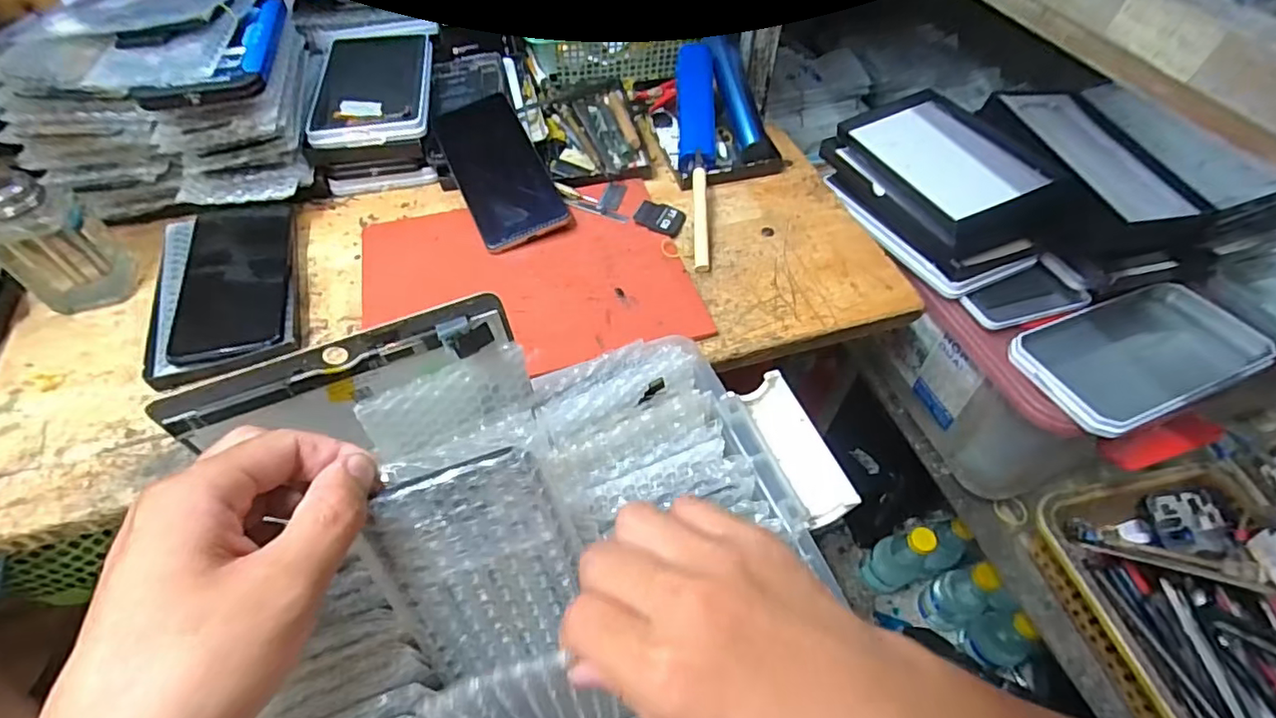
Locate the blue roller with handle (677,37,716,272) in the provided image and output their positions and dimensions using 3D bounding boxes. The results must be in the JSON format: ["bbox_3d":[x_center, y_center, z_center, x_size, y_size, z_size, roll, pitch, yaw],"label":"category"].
[{"bbox_3d":[0.054,-0.187,0.530,0.033,0.032,0.246,-7,66,20],"label":"blue roller with handle"}]

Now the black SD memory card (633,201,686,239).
[{"bbox_3d":[0.019,-0.125,0.515,0.042,0.004,0.037,20,55,15],"label":"black SD memory card"}]

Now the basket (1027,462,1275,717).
[{"bbox_3d":[0.435,0.213,0.418,0.169,0.111,0.277,-8,53,-6],"label":"basket"}]

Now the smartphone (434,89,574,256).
[{"bbox_3d":[-0.122,-0.168,0.513,0.073,0.014,0.153,-21,73,-16],"label":"smartphone"}]

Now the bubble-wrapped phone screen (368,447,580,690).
[{"bbox_3d":[-0.069,0.096,0.260,0.075,0.118,0.006,-14,25,-9],"label":"bubble-wrapped phone screen"}]

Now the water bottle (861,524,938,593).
[{"bbox_3d":[0.384,0.279,0.835,0.068,0.175,0.063,-20,55,-14],"label":"water bottle"}]

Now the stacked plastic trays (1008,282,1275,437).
[{"bbox_3d":[0.388,-0.006,0.449,0.182,0.033,0.096,-18,60,-14],"label":"stacked plastic trays"}]

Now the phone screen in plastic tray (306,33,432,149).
[{"bbox_3d":[-0.249,-0.264,0.553,0.101,0.017,0.177,-8,53,-6],"label":"phone screen in plastic tray"}]

